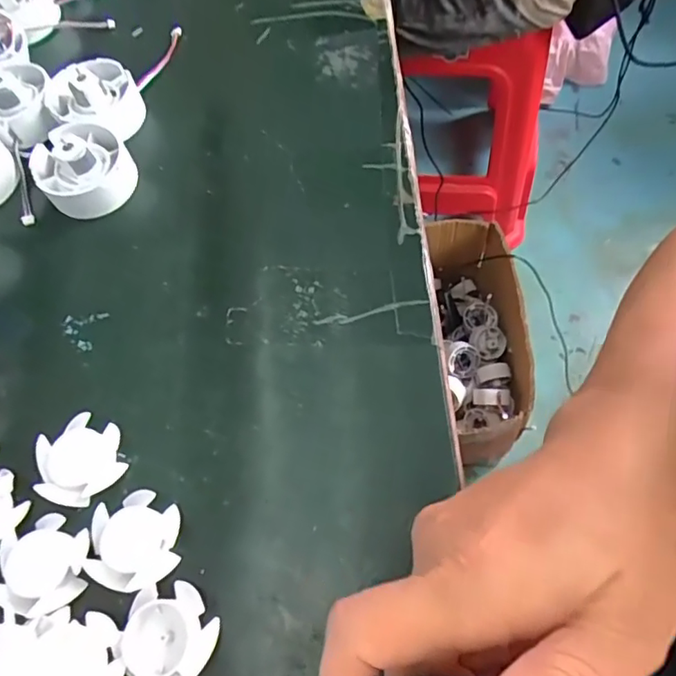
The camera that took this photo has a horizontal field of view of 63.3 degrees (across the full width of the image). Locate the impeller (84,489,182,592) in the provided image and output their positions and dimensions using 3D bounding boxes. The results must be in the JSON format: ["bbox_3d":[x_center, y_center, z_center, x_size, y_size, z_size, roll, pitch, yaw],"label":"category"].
[{"bbox_3d":[-0.090,0.089,0.243,0.036,0.008,0.039,-3,64,1],"label":"impeller"}]

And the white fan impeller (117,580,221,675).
[{"bbox_3d":[-0.069,0.123,0.223,0.036,0.009,0.040,9,65,7],"label":"white fan impeller"}]

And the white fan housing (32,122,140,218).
[{"bbox_3d":[-0.151,-0.101,0.327,0.053,0.034,0.059,-39,69,-15],"label":"white fan housing"}]

